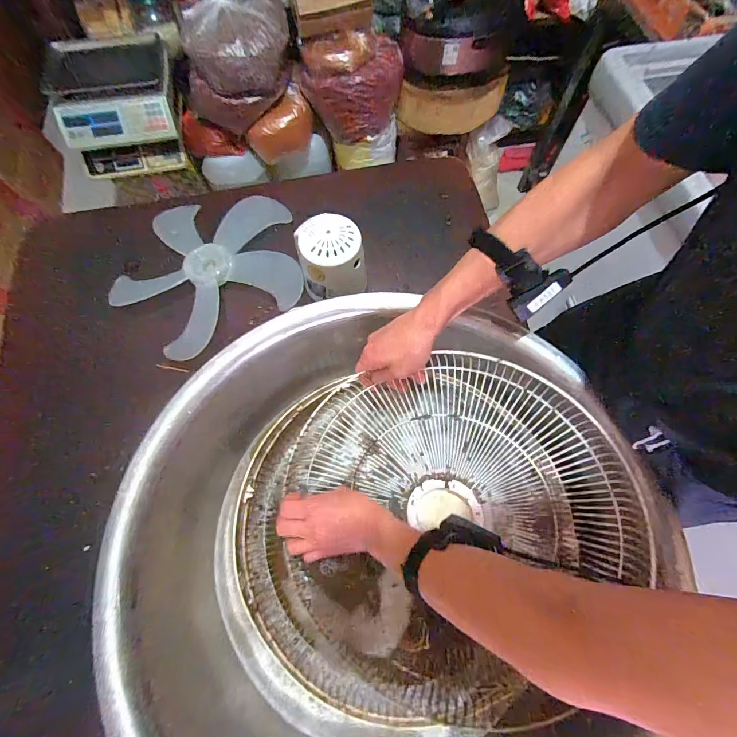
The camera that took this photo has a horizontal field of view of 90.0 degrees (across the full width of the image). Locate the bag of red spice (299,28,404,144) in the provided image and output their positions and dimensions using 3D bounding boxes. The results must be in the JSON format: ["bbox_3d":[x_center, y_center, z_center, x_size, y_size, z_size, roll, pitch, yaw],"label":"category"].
[{"bbox_3d":[-0.044,-0.885,1.175,0.307,0.236,0.151,-20,71,-7],"label":"bag of red spice"}]

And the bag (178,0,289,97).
[{"bbox_3d":[-0.368,-0.921,1.022,0.276,0.172,0.209,-17,70,-5],"label":"bag"}]

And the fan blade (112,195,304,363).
[{"bbox_3d":[-0.311,-0.207,0.712,0.355,0.038,0.324,-29,72,-9],"label":"fan blade"}]

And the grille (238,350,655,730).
[{"bbox_3d":[0.067,0.214,0.482,0.478,0.087,0.421,-13,78,14],"label":"grille"}]

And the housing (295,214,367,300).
[{"bbox_3d":[-0.065,-0.192,0.647,0.110,0.108,0.110,-7,70,-2],"label":"housing"}]

